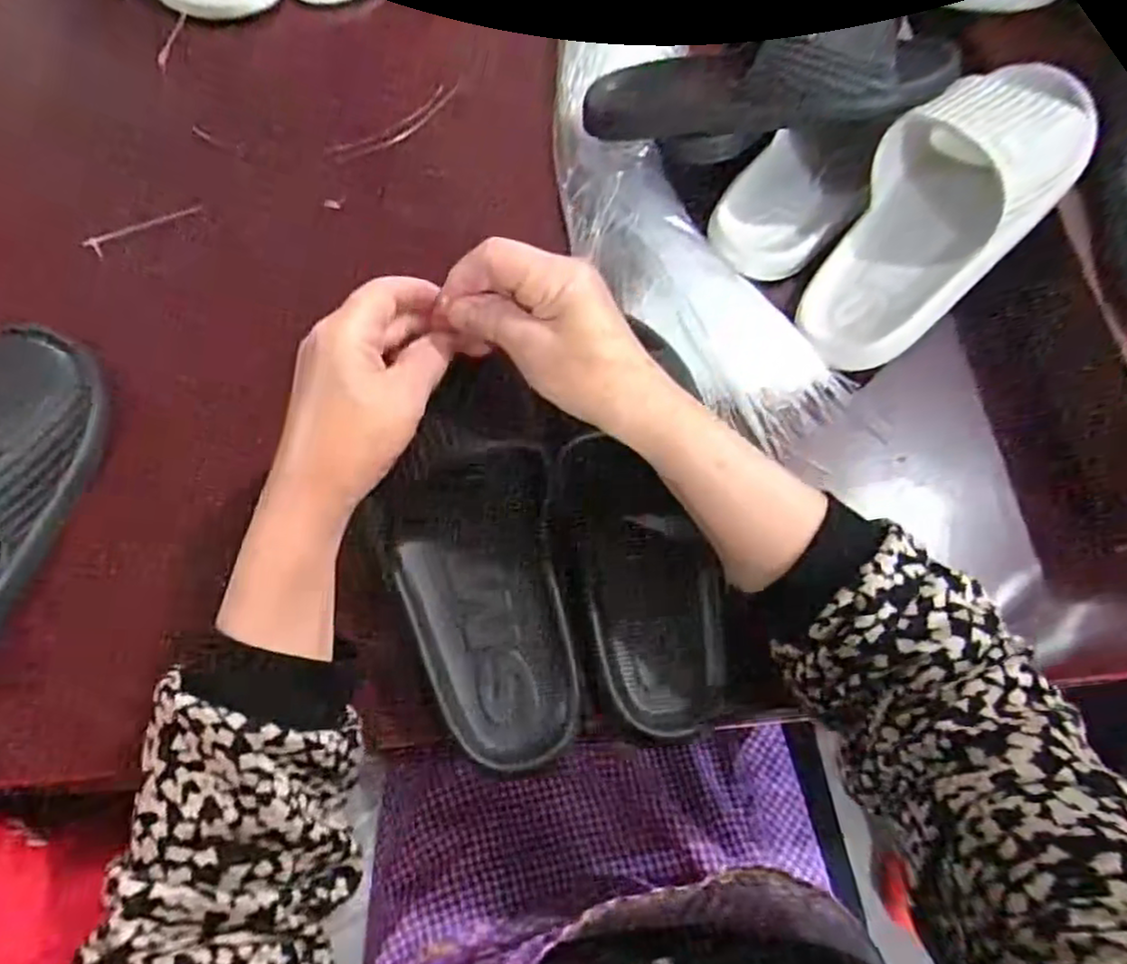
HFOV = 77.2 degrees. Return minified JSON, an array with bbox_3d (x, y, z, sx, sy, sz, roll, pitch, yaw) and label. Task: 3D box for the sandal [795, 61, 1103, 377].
[{"bbox_3d":[0.262,-0.188,0.497,0.112,0.101,0.242,33,88,10],"label":"sandal"}]

